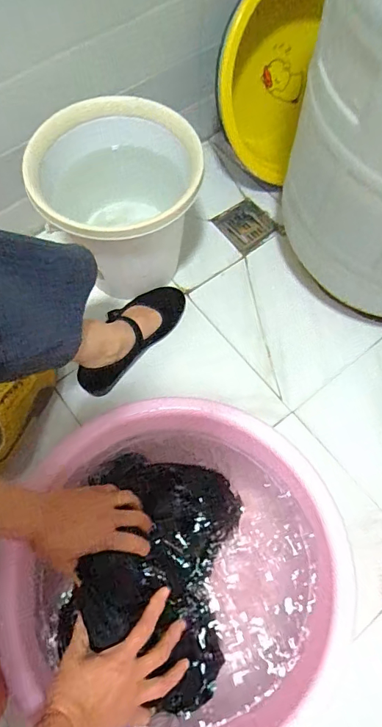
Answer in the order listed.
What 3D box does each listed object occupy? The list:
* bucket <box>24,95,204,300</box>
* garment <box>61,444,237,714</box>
[{"bbox_3d":[-0.111,-0.245,0.716,0.232,0.236,0.240,0,68,1],"label":"bucket"},{"bbox_3d":[-0.046,0.262,0.537,0.190,0.077,0.279,8,68,4],"label":"garment"}]

